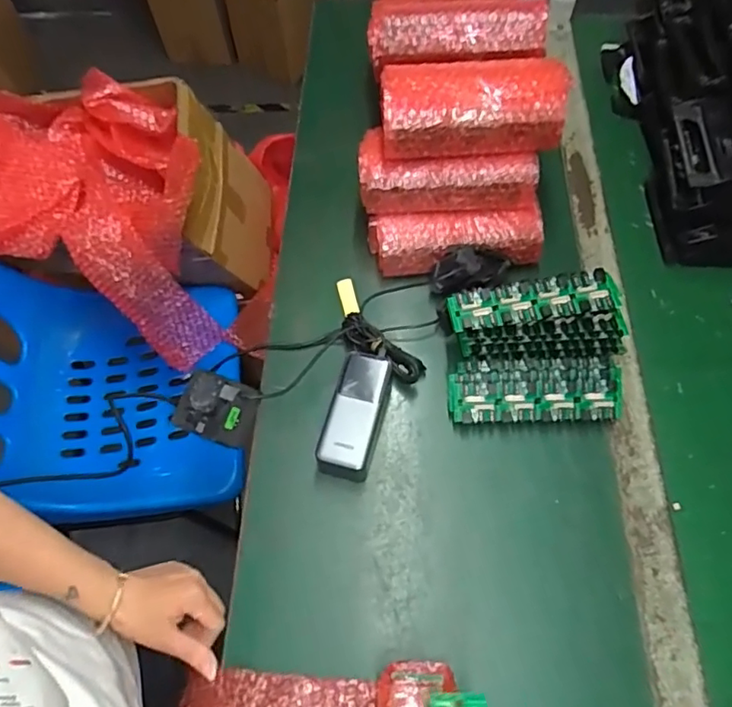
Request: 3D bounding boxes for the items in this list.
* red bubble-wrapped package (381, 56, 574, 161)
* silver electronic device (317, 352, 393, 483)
[{"bbox_3d":[0.120,-0.288,0.650,0.207,0.065,0.104,-4,62,-1],"label":"red bubble-wrapped package"},{"bbox_3d":[-0.009,0.065,0.616,0.053,0.053,0.133,13,63,6],"label":"silver electronic device"}]

